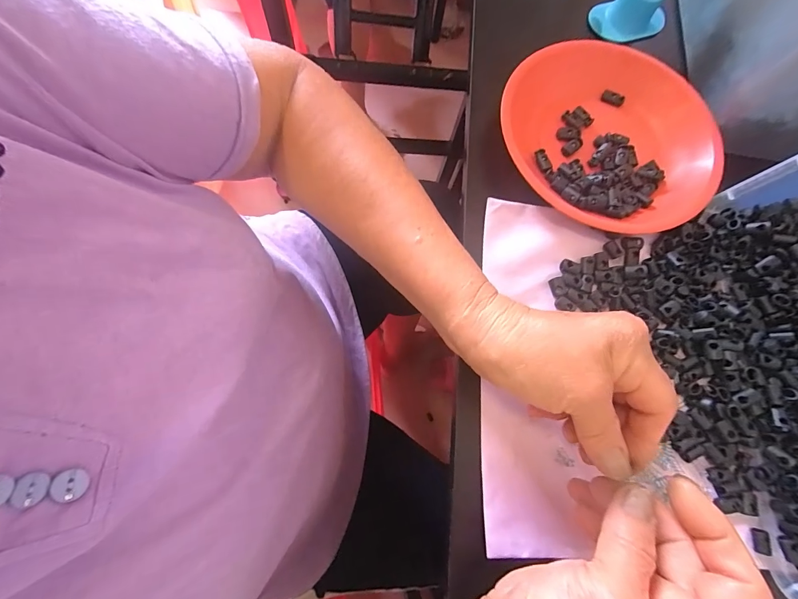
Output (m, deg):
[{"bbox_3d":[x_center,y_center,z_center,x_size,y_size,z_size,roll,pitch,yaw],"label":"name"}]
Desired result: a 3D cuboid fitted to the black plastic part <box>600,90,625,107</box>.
[{"bbox_3d":[0.210,-0.197,0.351,0.022,0.004,0.012,32,115,4],"label":"black plastic part"}]

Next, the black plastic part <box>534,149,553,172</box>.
[{"bbox_3d":[0.129,-0.124,0.320,0.008,0.005,0.022,-13,74,-4],"label":"black plastic part"}]

